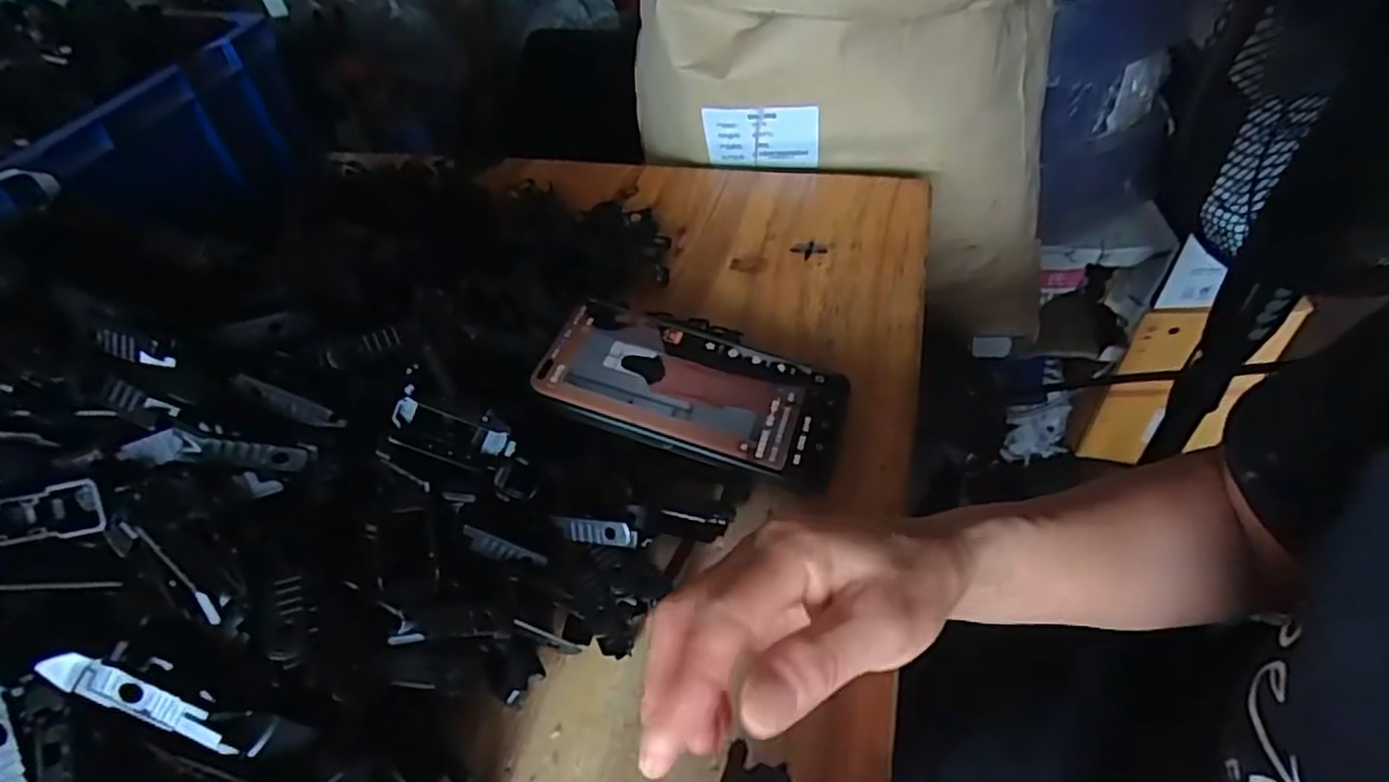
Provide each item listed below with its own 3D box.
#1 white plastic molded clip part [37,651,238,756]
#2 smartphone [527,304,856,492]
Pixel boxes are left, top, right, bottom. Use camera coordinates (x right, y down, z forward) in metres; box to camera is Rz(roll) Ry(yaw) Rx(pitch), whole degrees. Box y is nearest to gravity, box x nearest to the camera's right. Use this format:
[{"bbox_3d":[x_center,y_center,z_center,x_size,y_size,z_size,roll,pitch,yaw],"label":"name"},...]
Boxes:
[{"bbox_3d":[-0.178,0.101,0.232,0.062,0.007,0.010,31,51,-9],"label":"white plastic molded clip part"},{"bbox_3d":[-0.001,-0.003,0.385,0.158,0.007,0.080,18,51,7],"label":"smartphone"}]

